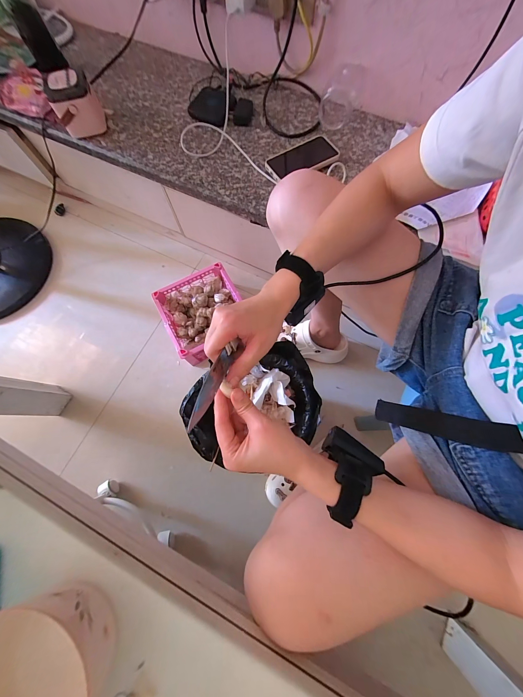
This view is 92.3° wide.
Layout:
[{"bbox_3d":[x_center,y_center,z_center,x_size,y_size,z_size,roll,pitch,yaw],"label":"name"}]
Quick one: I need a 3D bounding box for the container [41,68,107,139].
[{"bbox_3d":[-0.430,-0.569,0.580,0.097,0.089,0.097,-28,75,-7],"label":"container"}]

